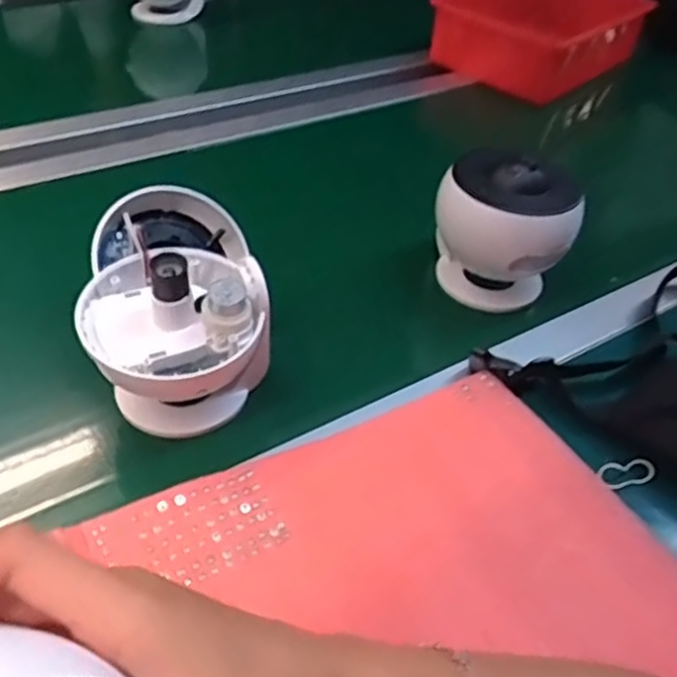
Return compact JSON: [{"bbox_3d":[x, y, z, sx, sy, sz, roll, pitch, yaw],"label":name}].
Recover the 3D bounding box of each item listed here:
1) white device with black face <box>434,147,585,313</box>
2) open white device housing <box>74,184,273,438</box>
[{"bbox_3d":[0.145,-0.095,0.613,0.112,0.114,0.129,19,43,12],"label":"white device with black face"},{"bbox_3d":[-0.122,-0.032,0.520,0.118,0.122,0.205,-5,43,-13],"label":"open white device housing"}]

